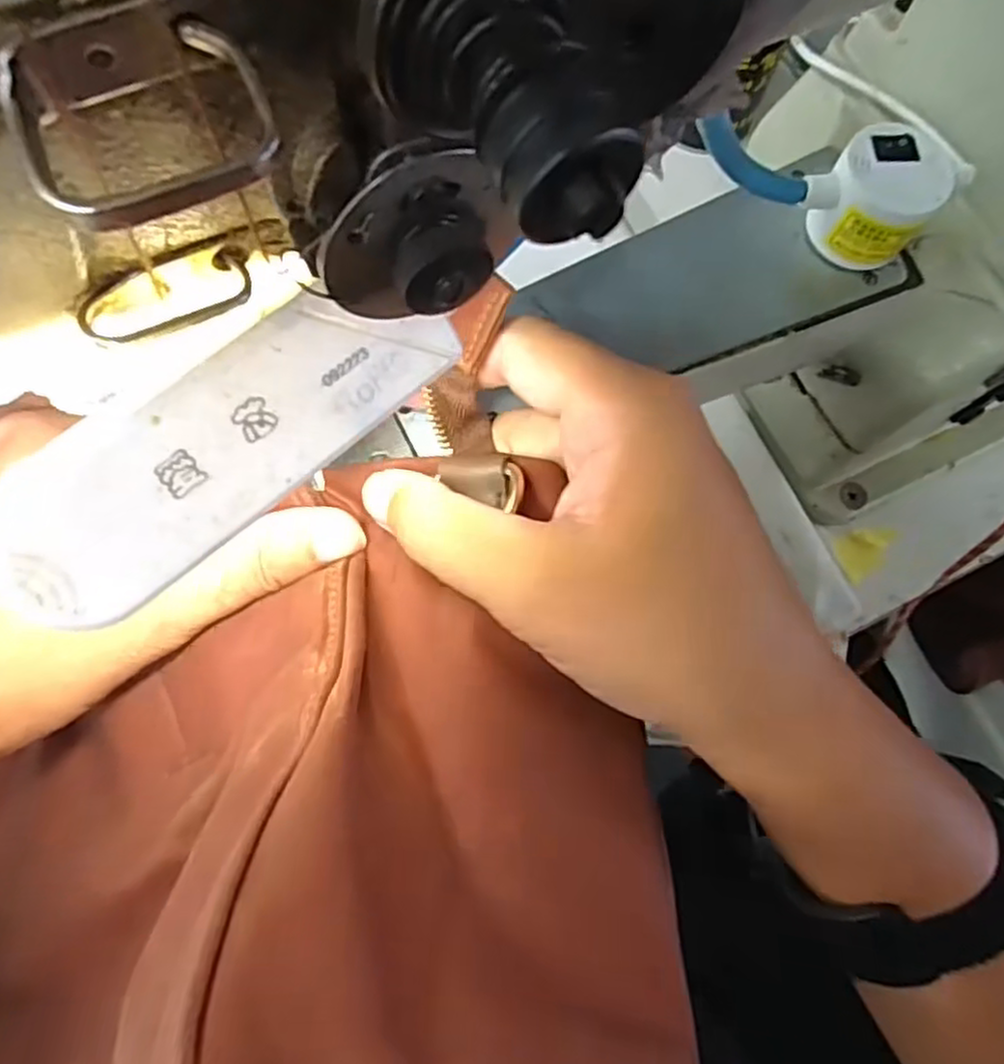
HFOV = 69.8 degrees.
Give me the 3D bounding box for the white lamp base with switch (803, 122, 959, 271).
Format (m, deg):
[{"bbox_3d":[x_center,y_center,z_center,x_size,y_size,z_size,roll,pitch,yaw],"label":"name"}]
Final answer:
[{"bbox_3d":[0.128,-0.114,0.247,0.037,0.031,0.035,0,74,-1],"label":"white lamp base with switch"}]

